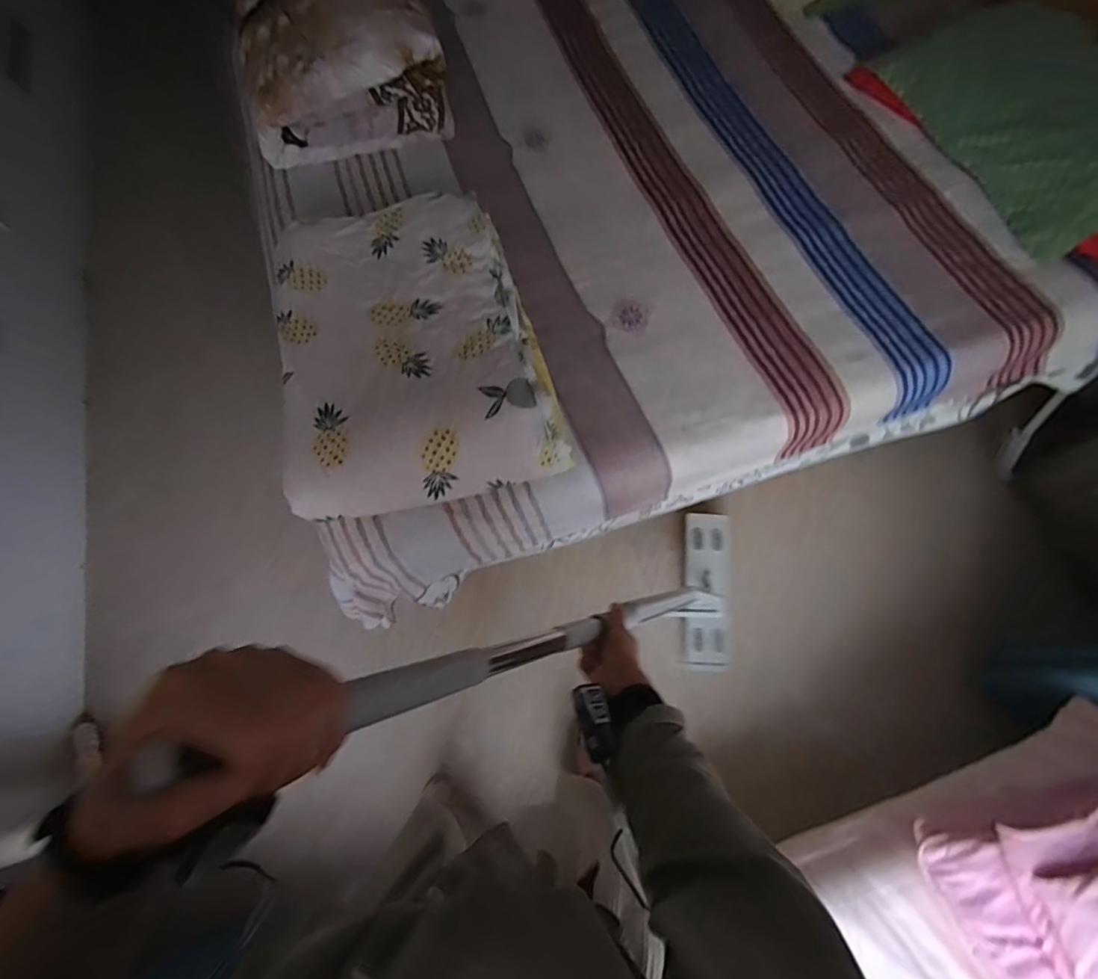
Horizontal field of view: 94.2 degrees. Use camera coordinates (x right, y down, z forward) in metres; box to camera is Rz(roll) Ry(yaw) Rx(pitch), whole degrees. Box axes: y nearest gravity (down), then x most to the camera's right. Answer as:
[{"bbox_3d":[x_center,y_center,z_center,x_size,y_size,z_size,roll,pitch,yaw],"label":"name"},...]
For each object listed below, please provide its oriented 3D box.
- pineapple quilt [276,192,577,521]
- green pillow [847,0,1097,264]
[{"bbox_3d":[-0.269,-0.273,0.994,0.479,0.153,0.642,-17,68,-5],"label":"pineapple quilt"},{"bbox_3d":[1.134,-0.859,1.135,0.438,0.225,0.754,-21,69,-6],"label":"green pillow"}]

